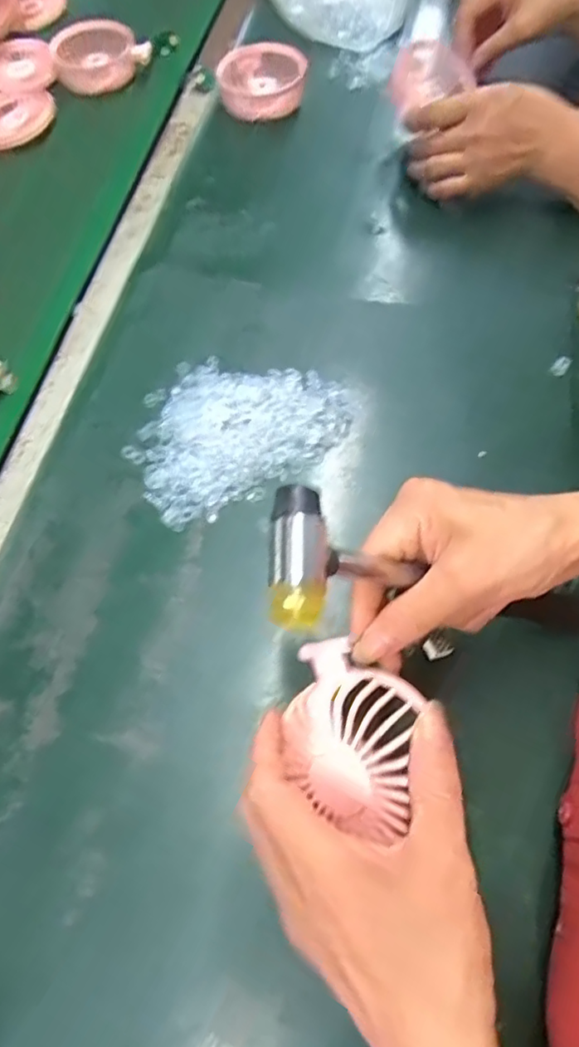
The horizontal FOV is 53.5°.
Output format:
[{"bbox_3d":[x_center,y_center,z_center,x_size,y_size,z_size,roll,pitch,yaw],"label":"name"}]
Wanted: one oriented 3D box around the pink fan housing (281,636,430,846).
[{"bbox_3d":[0.029,0.099,0.274,0.062,0.029,0.077,14,65,8],"label":"pink fan housing"}]

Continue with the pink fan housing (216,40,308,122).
[{"bbox_3d":[-0.029,-0.459,0.598,0.092,0.034,0.082,1,64,2],"label":"pink fan housing"}]

